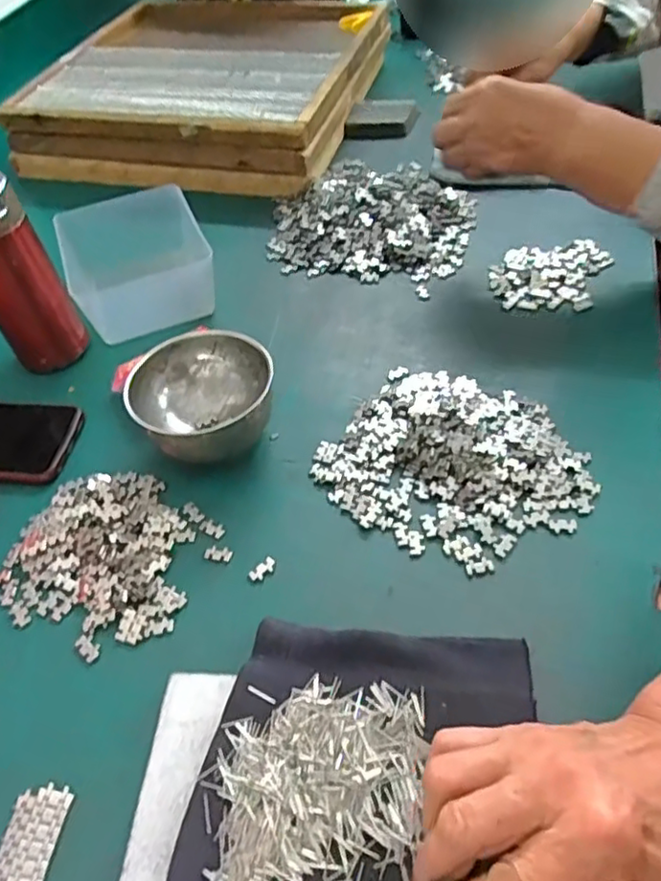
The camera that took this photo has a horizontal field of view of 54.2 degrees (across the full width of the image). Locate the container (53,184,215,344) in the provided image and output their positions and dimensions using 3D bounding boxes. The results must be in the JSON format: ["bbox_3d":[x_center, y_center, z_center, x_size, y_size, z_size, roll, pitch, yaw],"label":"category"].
[{"bbox_3d":[-0.189,-0.181,0.630,0.132,0.065,0.143,-19,51,-11],"label":"container"}]

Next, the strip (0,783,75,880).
[{"bbox_3d":[-0.159,0.215,0.333,0.029,0.005,0.064,2,50,7],"label":"strip"}]

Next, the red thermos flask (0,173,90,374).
[{"bbox_3d":[-0.267,-0.143,0.546,0.068,0.158,0.064,-23,52,-14],"label":"red thermos flask"}]

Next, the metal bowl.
[{"bbox_3d":[-0.099,-0.030,0.500,0.104,0.058,0.104,-4,49,2],"label":"metal bowl"}]

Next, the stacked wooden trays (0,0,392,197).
[{"bbox_3d":[-0.158,-0.480,0.873,0.403,0.092,0.382,11,52,14],"label":"stacked wooden trays"}]

